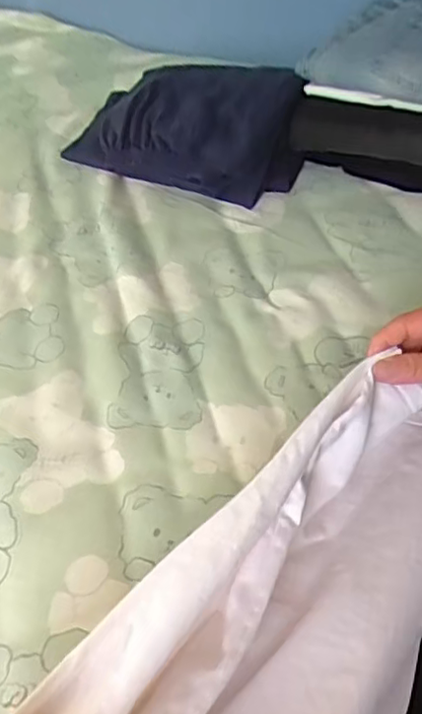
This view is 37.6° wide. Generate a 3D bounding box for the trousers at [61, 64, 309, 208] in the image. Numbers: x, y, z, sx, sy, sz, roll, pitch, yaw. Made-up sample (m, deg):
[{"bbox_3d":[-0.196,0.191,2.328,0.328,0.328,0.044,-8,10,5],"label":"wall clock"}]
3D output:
[{"bbox_3d":[-0.041,-0.327,0.854,0.314,0.111,0.180,23,51,20],"label":"trousers"}]

